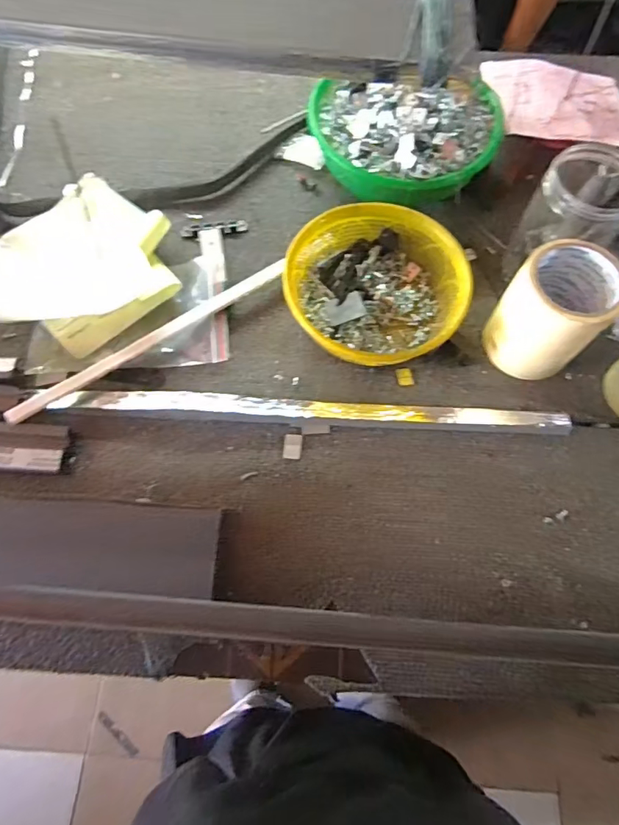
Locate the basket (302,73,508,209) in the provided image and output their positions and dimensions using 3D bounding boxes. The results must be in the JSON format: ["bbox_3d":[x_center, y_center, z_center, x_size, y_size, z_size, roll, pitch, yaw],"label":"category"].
[{"bbox_3d":[0.111,-0.341,0.602,0.229,0.063,0.224,19,70,7],"label":"basket"}]

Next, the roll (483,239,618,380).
[{"bbox_3d":[0.239,-0.097,0.491,0.093,0.113,0.088,0,69,-1],"label":"roll"}]

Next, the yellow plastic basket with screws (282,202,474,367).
[{"bbox_3d":[0.069,-0.133,0.531,0.185,0.061,0.169,0,69,-1],"label":"yellow plastic basket with screws"}]

